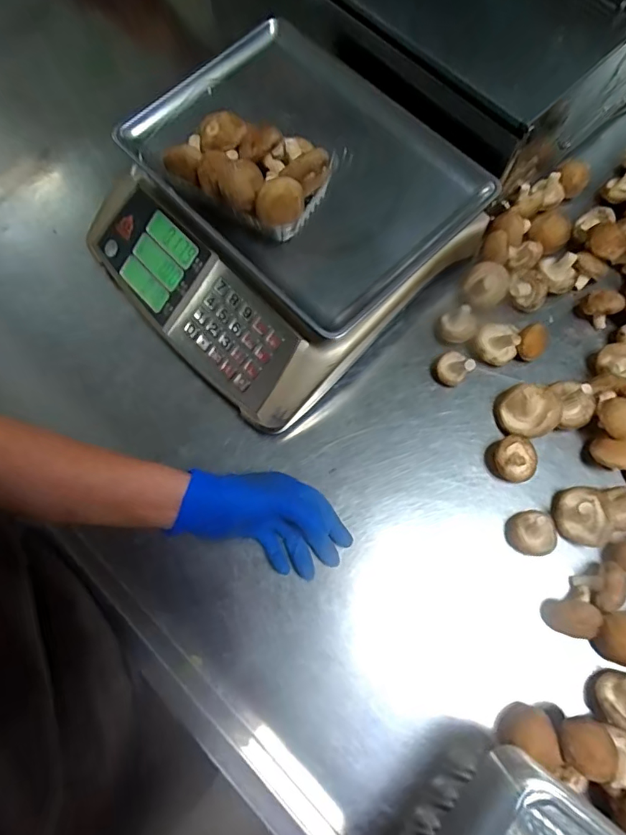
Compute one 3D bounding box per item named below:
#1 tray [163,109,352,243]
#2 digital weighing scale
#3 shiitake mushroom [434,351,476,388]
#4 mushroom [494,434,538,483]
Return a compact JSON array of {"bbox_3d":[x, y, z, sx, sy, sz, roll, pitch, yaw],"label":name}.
[{"bbox_3d":[-0.055,-0.228,0.442,0.141,0.059,0.095,35,77,11],"label":"tray"},{"bbox_3d":[-0.045,-0.205,0.517,0.319,0.135,0.333,-44,77,-10],"label":"digital weighing scale"},{"bbox_3d":[0.149,-0.053,0.517,0.033,0.041,0.033,0,73,2],"label":"shiitake mushroom"},{"bbox_3d":[0.203,0.042,0.487,0.043,0.034,0.044,0,73,2],"label":"mushroom"}]

